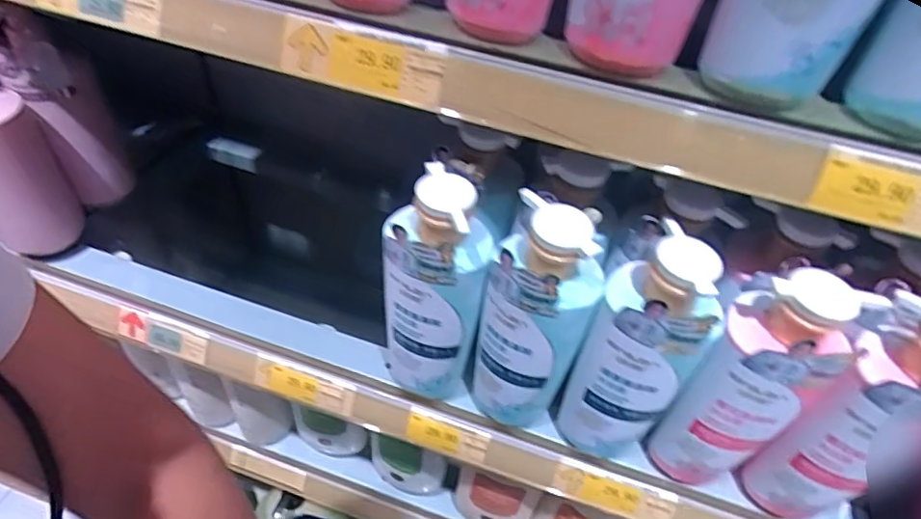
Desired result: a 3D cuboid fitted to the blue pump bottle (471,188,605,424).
[{"bbox_3d":[0.059,0.051,0.446,0.084,0.215,0.068,22,48,13],"label":"blue pump bottle"}]

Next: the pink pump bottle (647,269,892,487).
[{"bbox_3d":[0.217,0.102,0.422,0.069,0.220,0.076,-29,57,-29],"label":"pink pump bottle"}]

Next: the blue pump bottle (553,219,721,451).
[{"bbox_3d":[0.138,0.076,0.432,0.084,0.215,0.068,30,51,20],"label":"blue pump bottle"}]

